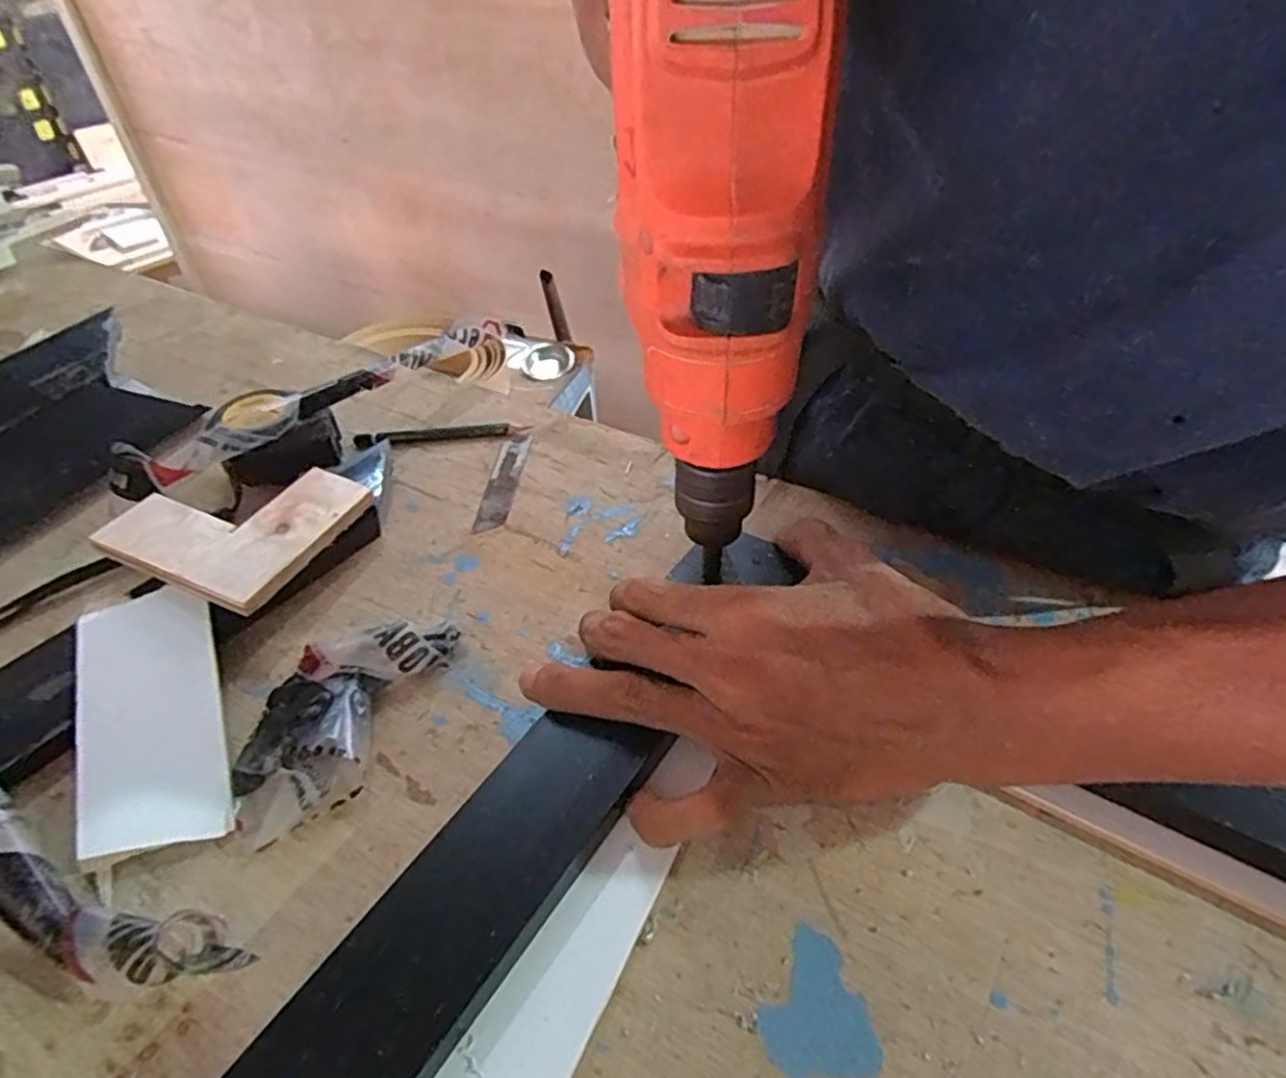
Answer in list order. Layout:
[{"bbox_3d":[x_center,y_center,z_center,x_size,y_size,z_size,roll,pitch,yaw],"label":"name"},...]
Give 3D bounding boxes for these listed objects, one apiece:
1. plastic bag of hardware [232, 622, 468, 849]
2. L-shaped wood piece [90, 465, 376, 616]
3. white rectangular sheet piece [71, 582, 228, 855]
[{"bbox_3d":[-0.132,0.069,0.303,0.061,0.021,0.107,13,45,16],"label":"plastic bag of hardware"},{"bbox_3d":[-0.199,-0.012,0.360,0.088,0.009,0.088,22,48,10],"label":"L-shaped wood piece"},{"bbox_3d":[-0.201,0.069,0.298,0.050,0.004,0.118,-12,53,-23],"label":"white rectangular sheet piece"}]

